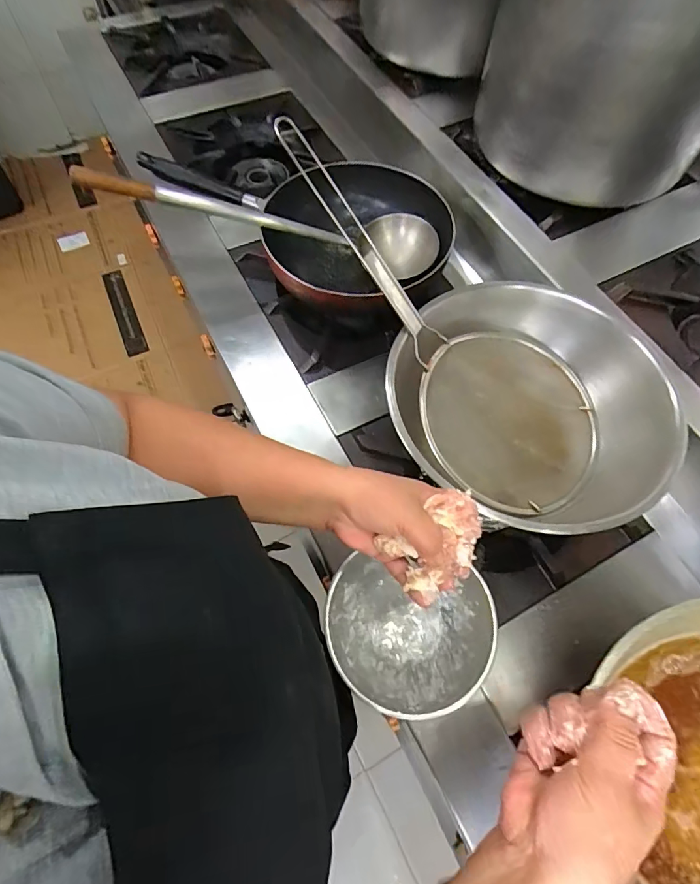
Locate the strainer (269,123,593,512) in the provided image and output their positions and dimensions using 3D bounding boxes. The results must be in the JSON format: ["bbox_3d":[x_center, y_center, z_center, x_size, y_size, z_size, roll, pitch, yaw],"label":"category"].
[{"bbox_3d":[0.102,-0.142,0.550,0.523,0.058,0.224,48,68,-11],"label":"strainer"}]

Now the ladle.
[{"bbox_3d":[-0.113,-0.321,0.649,0.490,0.066,0.088,4,62,-17],"label":"ladle"}]

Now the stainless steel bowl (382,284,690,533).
[{"bbox_3d":[0.202,-0.051,0.544,0.296,0.142,0.241,23,65,9],"label":"stainless steel bowl"}]

